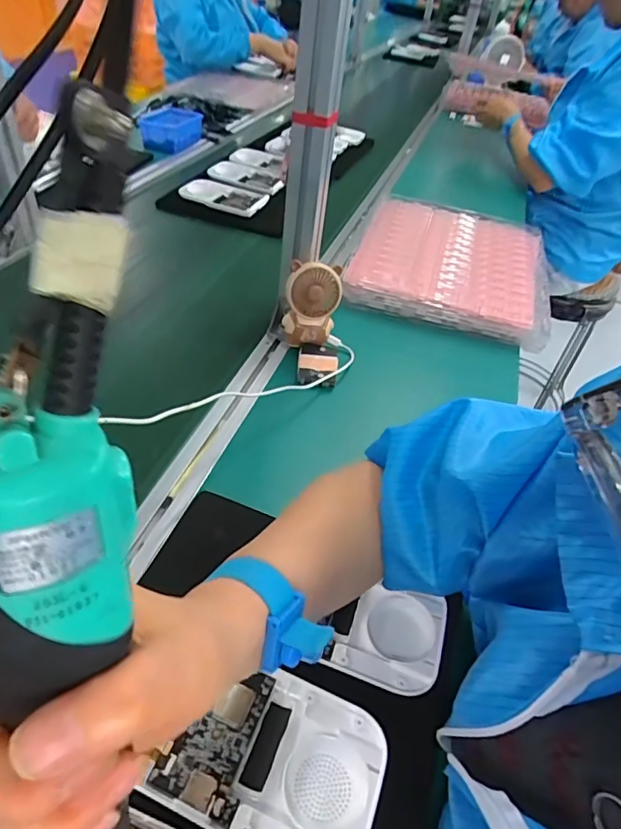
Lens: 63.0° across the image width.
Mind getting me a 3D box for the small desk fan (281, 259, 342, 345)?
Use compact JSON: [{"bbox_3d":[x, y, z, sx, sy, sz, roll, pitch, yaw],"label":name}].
[{"bbox_3d":[0.001,-0.133,0.644,0.069,0.109,0.057,8,45,0],"label":"small desk fan"}]

